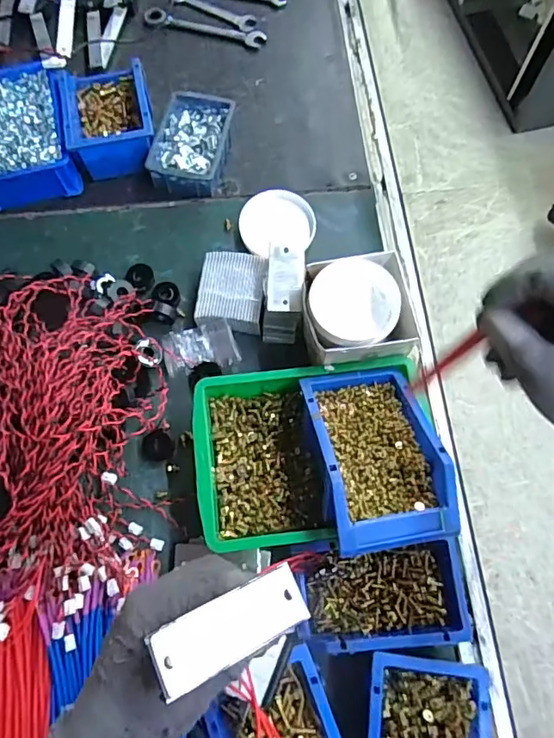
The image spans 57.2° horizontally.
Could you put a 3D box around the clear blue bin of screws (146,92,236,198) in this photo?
[{"bbox_3d":[-0.120,-0.317,0.726,0.095,0.048,0.151,10,71,2],"label":"clear blue bin of screws"}]

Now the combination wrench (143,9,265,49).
[{"bbox_3d":[-0.119,-0.560,0.834,0.202,0.008,0.034,16,71,4],"label":"combination wrench"}]

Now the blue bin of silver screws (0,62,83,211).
[{"bbox_3d":[-0.371,-0.338,0.720,0.149,0.060,0.211,-12,72,-6],"label":"blue bin of silver screws"}]

